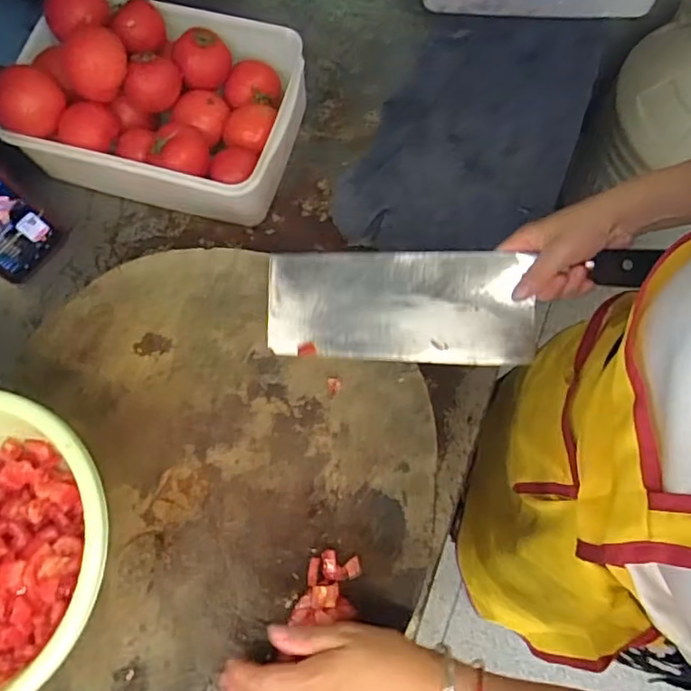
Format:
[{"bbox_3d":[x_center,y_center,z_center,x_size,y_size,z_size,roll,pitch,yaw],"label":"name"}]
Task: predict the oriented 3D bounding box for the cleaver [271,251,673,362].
[{"bbox_3d":[0.089,-0.035,0.510,0.311,0.031,0.092,-1,75,6],"label":"cleaver"}]

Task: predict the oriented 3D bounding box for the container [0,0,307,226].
[{"bbox_3d":[-0.194,-0.262,0.639,0.281,0.122,0.197,14,75,7],"label":"container"}]

